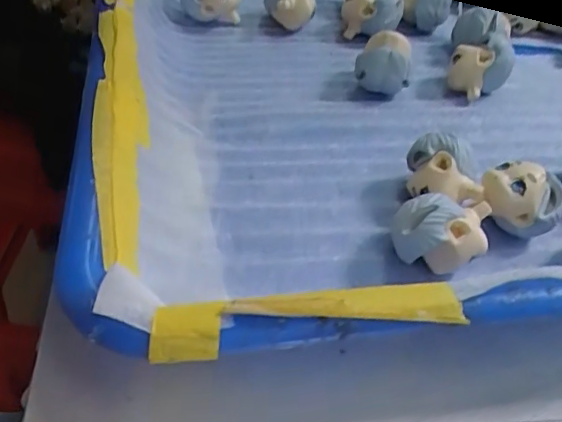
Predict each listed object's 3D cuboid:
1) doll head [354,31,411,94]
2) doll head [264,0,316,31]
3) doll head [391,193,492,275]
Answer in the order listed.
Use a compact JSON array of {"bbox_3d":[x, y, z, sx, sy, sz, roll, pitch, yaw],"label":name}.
[{"bbox_3d":[0.043,-0.062,0.235,0.022,0.023,0.023,11,46,4],"label":"doll head"},{"bbox_3d":[0.005,-0.098,0.262,0.022,0.030,0.024,8,46,2],"label":"doll head"},{"bbox_3d":[0.049,0.006,0.174,0.027,0.024,0.022,23,48,15],"label":"doll head"}]

